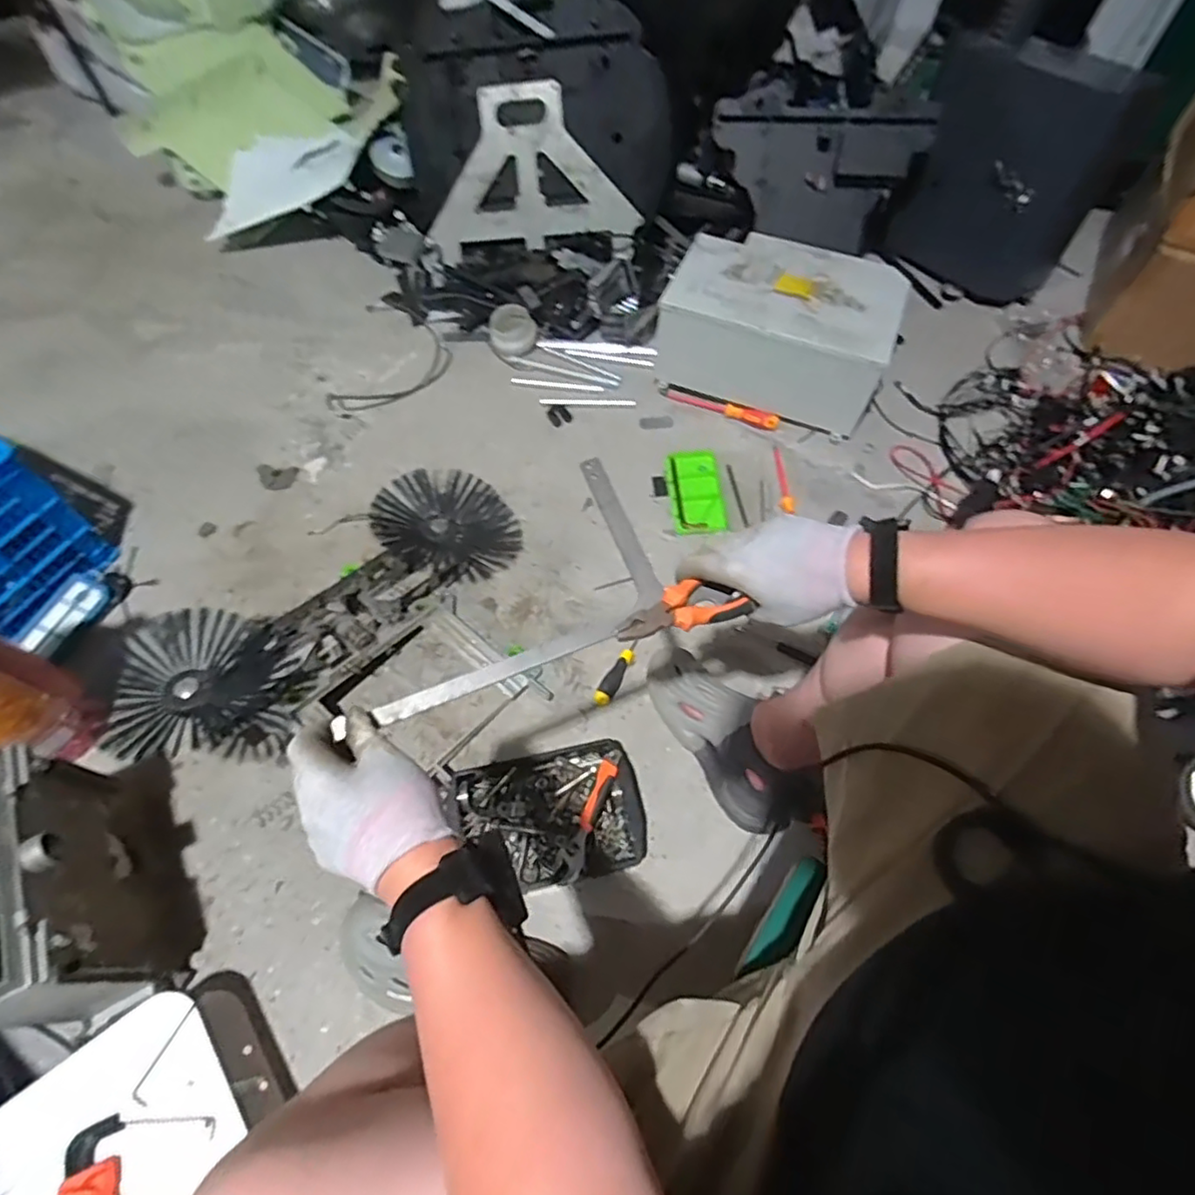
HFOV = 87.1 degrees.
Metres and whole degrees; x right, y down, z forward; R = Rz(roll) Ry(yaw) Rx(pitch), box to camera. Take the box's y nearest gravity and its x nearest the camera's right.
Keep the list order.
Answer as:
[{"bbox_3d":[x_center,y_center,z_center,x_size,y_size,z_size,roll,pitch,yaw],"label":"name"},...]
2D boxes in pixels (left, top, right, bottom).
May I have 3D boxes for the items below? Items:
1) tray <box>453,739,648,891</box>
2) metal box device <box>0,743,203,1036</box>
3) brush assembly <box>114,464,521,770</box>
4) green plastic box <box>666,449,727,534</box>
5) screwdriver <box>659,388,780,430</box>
[{"bbox_3d":[-0.066,0.314,0.902,0.264,0.073,0.184,-9,59,-6],"label":"tray"},{"bbox_3d":[-0.667,0.368,0.747,0.193,0.272,0.276,-30,66,-16],"label":"metal box device"},{"bbox_3d":[-0.406,0.001,0.998,0.201,0.199,0.627,40,69,19],"label":"brush assembly"},{"bbox_3d":[0.194,-0.214,1.242,0.096,0.021,0.194,-3,62,-2],"label":"green plastic box"},{"bbox_3d":[0.260,-0.411,1.356,0.261,0.029,0.035,19,63,9],"label":"screwdriver"}]

